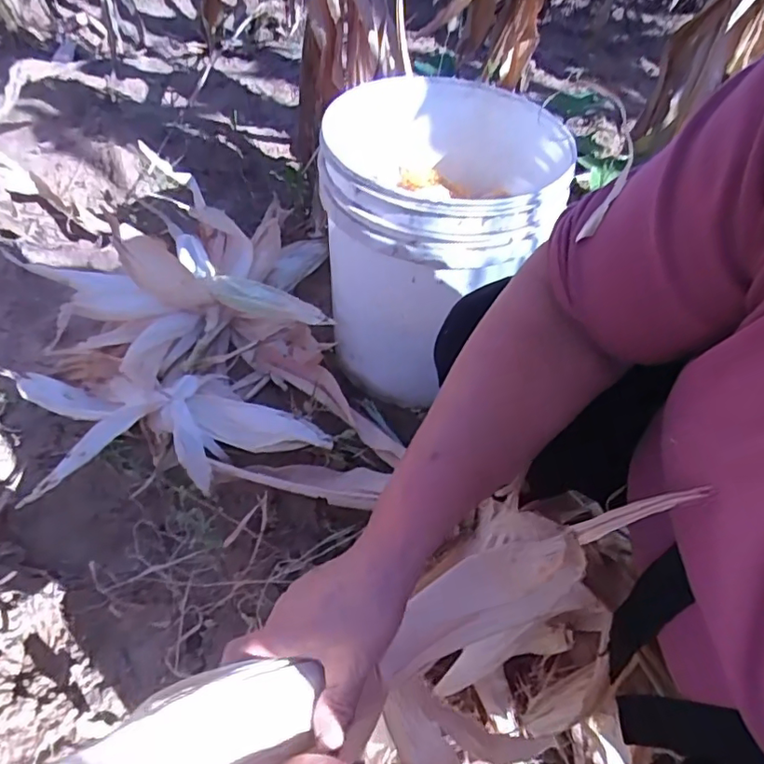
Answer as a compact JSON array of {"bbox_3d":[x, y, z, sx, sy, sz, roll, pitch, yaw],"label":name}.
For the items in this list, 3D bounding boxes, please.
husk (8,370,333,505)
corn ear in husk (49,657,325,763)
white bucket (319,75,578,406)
[{"bbox_3d":[-0.293,0.057,0.807,0.418,0.079,0.169,-5,59,-1],"label":"husk"},{"bbox_3d":[-0.110,0.188,0.298,0.181,0.043,0.051,3,49,-43],"label":"corn ear in husk"},{"bbox_3d":[0.078,-0.204,0.806,0.288,0.336,0.327,3,60,4],"label":"white bucket"}]

